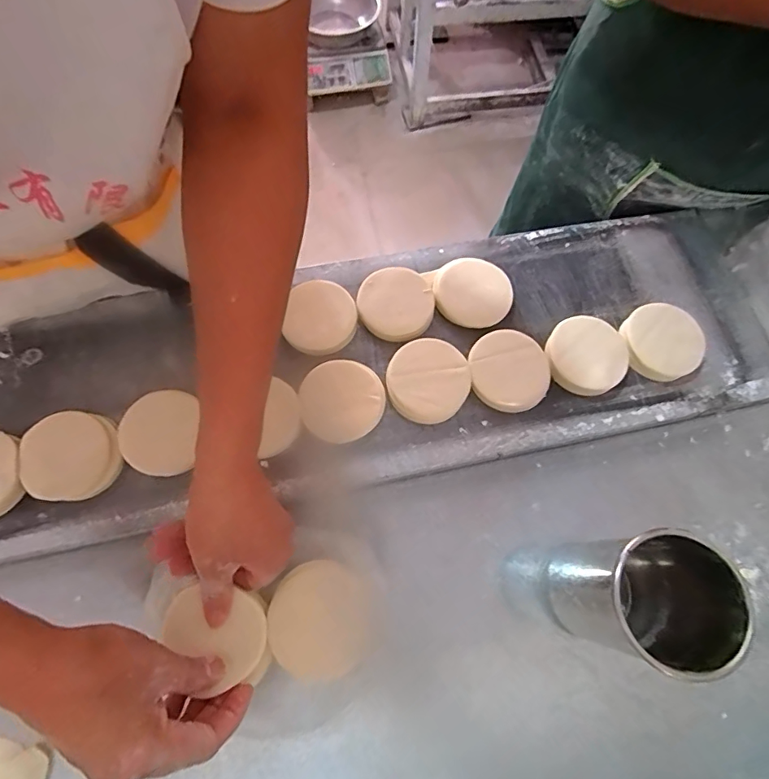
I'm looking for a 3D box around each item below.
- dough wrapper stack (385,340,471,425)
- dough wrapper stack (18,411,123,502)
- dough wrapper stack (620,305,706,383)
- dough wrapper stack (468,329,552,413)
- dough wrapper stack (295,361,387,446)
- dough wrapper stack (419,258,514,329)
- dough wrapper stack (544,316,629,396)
[{"bbox_3d":[0.045,-0.009,0.494,0.084,0.018,0.085,28,72,7],"label":"dough wrapper stack"},{"bbox_3d":[-0.305,0.065,0.460,0.087,0.027,0.088,-18,73,-8],"label":"dough wrapper stack"},{"bbox_3d":[0.305,-0.053,0.518,0.083,0.028,0.084,42,75,12],"label":"dough wrapper stack"},{"bbox_3d":[0.132,-0.021,0.496,0.083,0.029,0.086,19,71,4],"label":"dough wrapper stack"},{"bbox_3d":[-0.046,0.012,0.486,0.089,0.021,0.080,23,72,6],"label":"dough wrapper stack"},{"bbox_3d":[0.099,-0.108,0.540,0.086,0.027,0.088,-29,75,-11],"label":"dough wrapper stack"},{"bbox_3d":[0.218,-0.038,0.506,0.082,0.029,0.082,-42,77,-15],"label":"dough wrapper stack"}]

